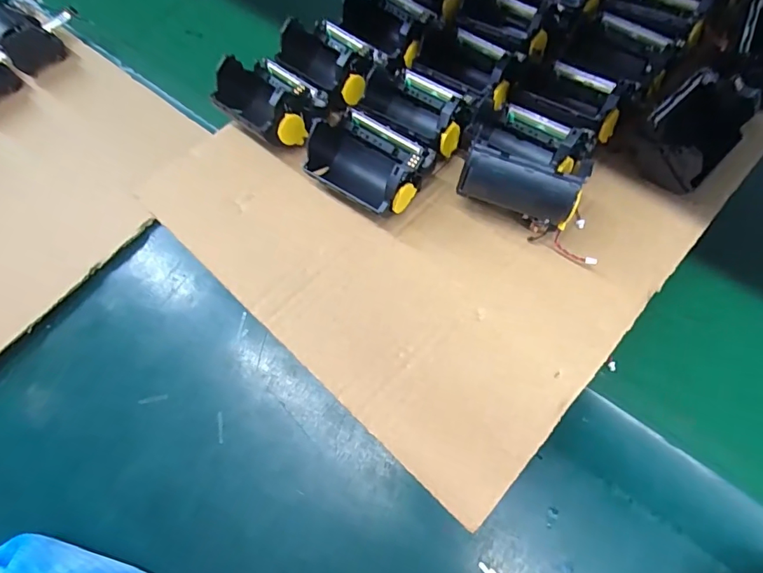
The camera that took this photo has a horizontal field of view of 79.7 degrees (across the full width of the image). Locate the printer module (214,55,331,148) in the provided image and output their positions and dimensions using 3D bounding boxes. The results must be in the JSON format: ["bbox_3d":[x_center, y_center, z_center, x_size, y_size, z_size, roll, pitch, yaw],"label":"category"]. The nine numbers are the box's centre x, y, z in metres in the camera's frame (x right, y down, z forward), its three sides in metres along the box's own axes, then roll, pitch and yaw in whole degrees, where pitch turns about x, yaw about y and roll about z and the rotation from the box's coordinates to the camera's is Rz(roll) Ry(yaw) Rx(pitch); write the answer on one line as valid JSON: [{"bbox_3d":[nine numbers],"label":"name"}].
[{"bbox_3d":[-0.075,-0.126,0.307,0.073,0.044,0.055,40,73,17],"label":"printer module"}]

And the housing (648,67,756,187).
[{"bbox_3d":[0.199,-0.097,0.295,0.069,0.040,0.049,-40,71,-15],"label":"housing"}]

